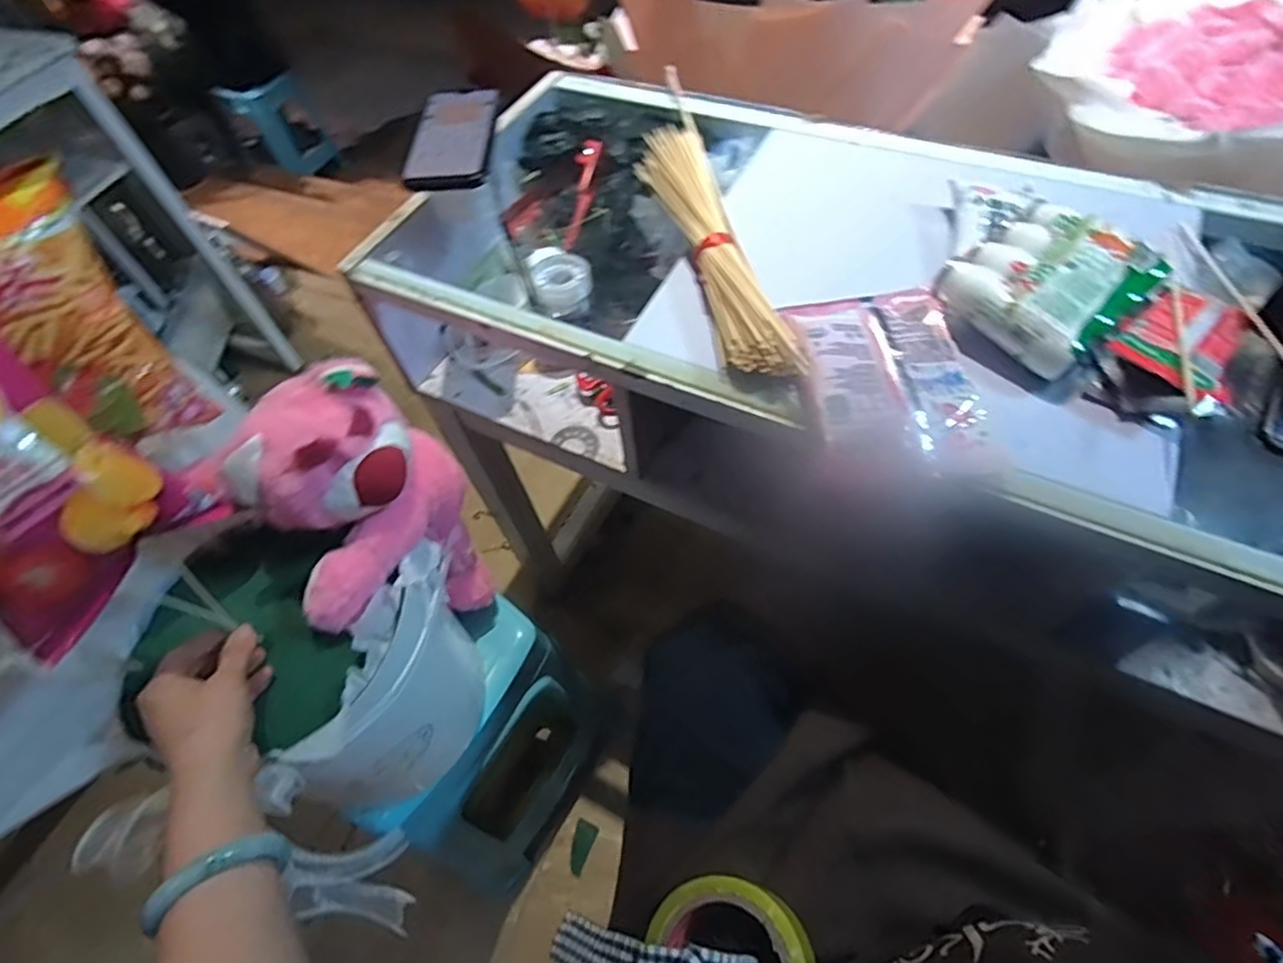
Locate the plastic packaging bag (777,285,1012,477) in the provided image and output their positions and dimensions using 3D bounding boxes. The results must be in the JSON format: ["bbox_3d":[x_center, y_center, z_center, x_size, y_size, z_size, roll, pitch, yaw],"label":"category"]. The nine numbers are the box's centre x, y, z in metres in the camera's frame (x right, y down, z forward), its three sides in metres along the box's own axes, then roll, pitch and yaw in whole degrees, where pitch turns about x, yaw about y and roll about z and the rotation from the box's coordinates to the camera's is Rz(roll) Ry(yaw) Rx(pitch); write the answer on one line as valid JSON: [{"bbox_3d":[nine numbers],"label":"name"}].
[{"bbox_3d":[0.177,-0.086,0.451,0.120,0.025,0.179,-6,58,1],"label":"plastic packaging bag"}]

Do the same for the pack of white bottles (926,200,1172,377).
[{"bbox_3d":[0.313,-0.150,0.482,0.140,0.047,0.117,-38,63,-17],"label":"pack of white bottles"}]

